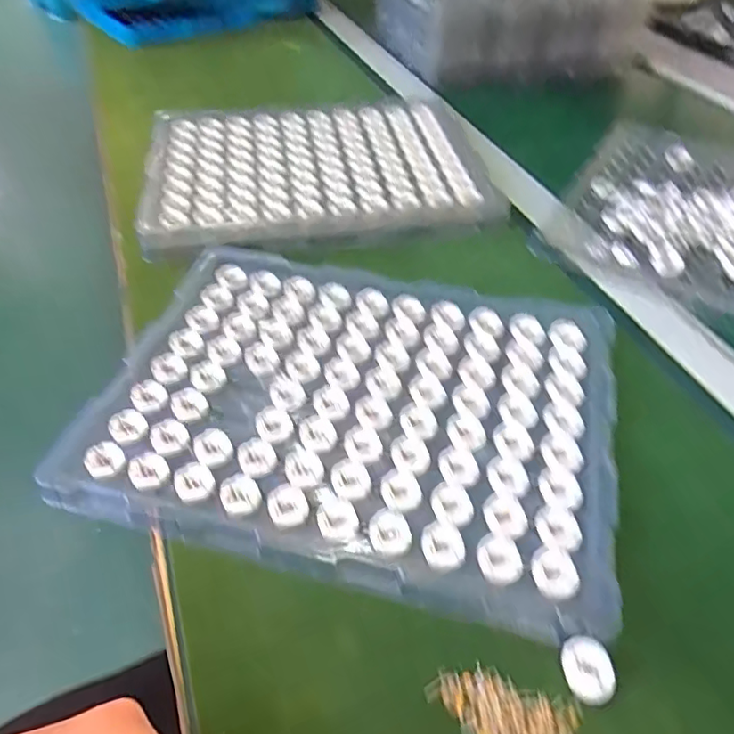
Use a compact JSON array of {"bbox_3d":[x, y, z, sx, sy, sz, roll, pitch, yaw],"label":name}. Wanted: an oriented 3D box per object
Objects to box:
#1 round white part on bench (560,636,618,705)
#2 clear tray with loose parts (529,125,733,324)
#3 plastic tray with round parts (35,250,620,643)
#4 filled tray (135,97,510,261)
[{"bbox_3d":[0.111,0.151,0.290,0.023,0.010,0.029,-8,47,-10],"label":"round white part on bench"},{"bbox_3d":[0.355,-0.175,0.604,0.256,0.016,0.376,23,50,19],"label":"clear tray with loose parts"},{"bbox_3d":[-0.008,0.019,0.410,0.342,0.016,0.252,12,47,9],"label":"plastic tray with round parts"},{"bbox_3d":[-0.059,-0.215,0.614,0.338,0.032,0.257,-6,47,-8],"label":"filled tray"}]

